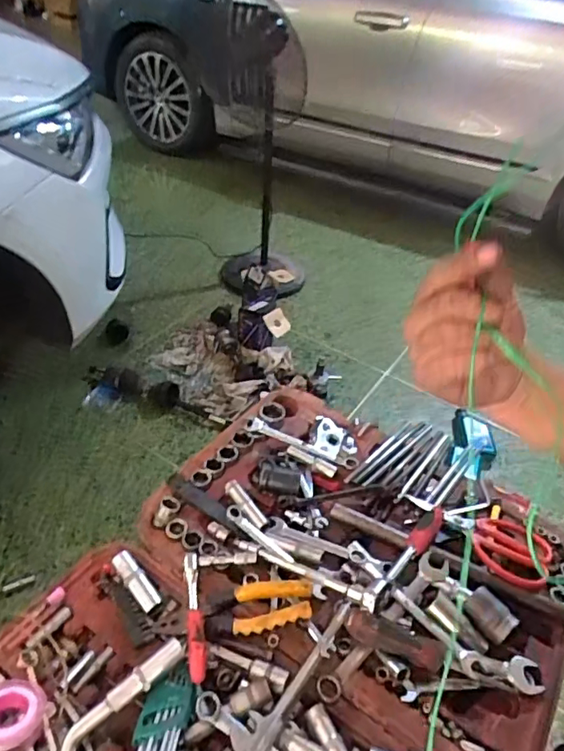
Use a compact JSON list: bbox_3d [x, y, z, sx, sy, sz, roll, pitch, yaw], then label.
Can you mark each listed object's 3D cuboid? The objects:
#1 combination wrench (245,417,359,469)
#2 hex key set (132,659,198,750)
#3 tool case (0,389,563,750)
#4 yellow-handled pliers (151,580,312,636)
[{"bbox_3d":[0.027,0.100,0.803,0.174,0.018,0.028,16,42,11],"label":"combination wrench"},{"bbox_3d":[-0.111,0.332,0.497,0.047,0.026,0.128,9,41,3],"label":"hex key set"},{"bbox_3d":[0.010,0.283,0.581,0.505,0.068,0.692,29,46,23],"label":"tool case"},{"bbox_3d":[-0.052,0.262,0.598,0.173,0.031,0.049,-12,43,2],"label":"yellow-handled pliers"}]

